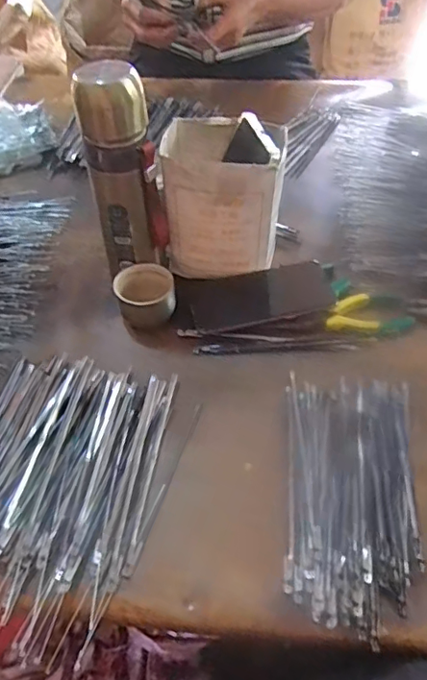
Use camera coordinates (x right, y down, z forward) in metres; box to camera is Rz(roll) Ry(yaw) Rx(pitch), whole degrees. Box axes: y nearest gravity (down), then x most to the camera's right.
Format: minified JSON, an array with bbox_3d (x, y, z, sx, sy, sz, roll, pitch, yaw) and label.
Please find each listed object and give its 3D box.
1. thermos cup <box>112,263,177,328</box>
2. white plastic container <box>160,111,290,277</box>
[{"bbox_3d":[-0.074,-0.048,0.590,0.063,0.043,0.062,-9,51,-6],"label":"thermos cup"},{"bbox_3d":[0.010,-0.153,0.596,0.117,0.155,0.098,3,51,3],"label":"white plastic container"}]

